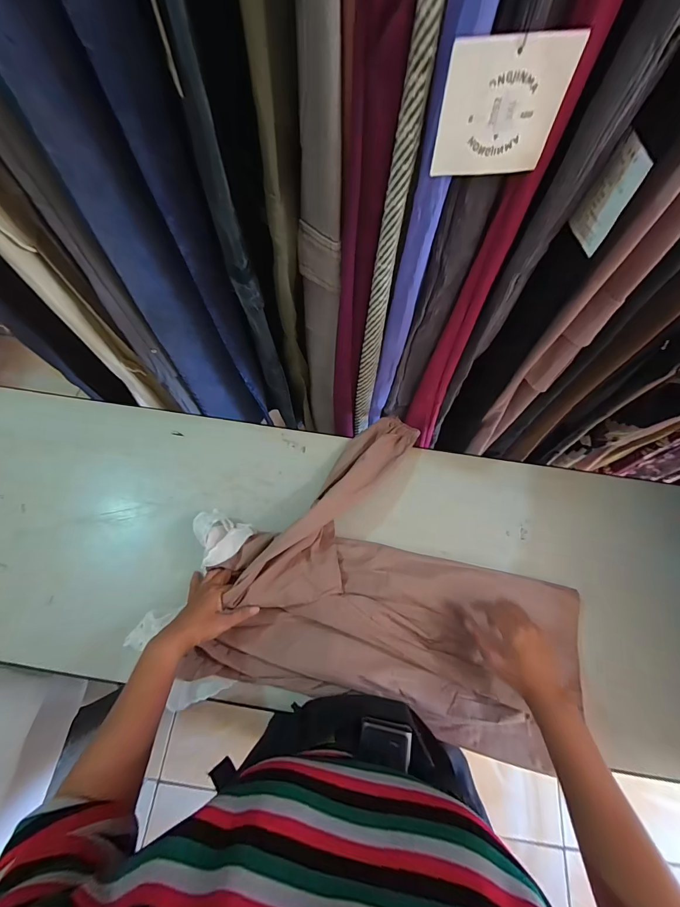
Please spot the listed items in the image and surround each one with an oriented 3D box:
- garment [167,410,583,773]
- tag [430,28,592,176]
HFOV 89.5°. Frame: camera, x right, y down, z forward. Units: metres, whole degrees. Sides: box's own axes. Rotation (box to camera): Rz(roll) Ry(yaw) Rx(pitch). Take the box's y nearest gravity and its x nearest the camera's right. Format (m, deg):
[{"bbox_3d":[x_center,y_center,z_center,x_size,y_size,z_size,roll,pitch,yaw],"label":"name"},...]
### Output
[{"bbox_3d":[0.112,0.159,0.550,0.528,0.066,0.459,12,67,4],"label":"garment"},{"bbox_3d":[0.128,-0.273,0.275,0.095,0.080,0.006,-3,67,-2],"label":"tag"}]

